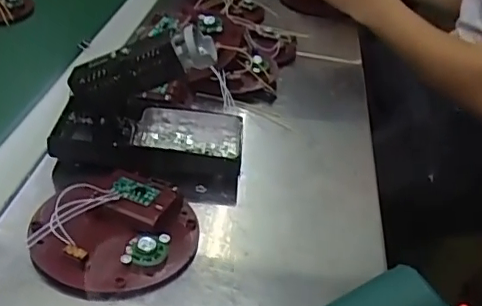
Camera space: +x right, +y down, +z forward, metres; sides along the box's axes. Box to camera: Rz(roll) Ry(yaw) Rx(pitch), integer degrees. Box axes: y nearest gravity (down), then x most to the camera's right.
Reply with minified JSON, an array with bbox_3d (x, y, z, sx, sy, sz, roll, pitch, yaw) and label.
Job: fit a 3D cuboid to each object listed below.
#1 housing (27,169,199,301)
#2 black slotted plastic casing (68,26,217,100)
[{"bbox_3d":[-0.092,0.055,0.421,0.110,0.033,0.109,6,33,-4],"label":"housing"},{"bbox_3d":[-0.084,-0.075,0.488,0.121,0.044,0.037,-16,31,13],"label":"black slotted plastic casing"}]

